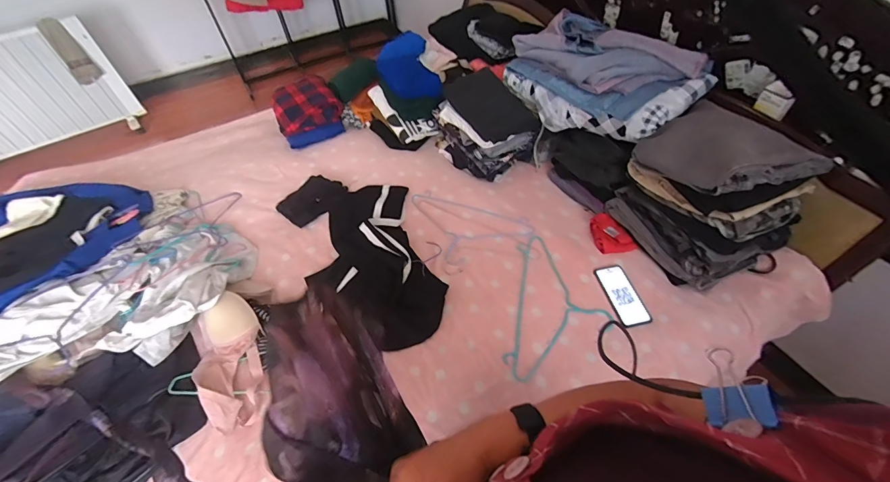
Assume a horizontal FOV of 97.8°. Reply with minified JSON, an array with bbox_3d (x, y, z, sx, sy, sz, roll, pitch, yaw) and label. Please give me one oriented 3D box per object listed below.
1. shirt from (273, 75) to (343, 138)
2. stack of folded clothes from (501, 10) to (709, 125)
[{"bbox_3d":[-0.534,-0.534,1.492,0.239,0.078,0.256,-20,52,-12],"label":"shirt"},{"bbox_3d":[0.449,-0.507,1.109,0.340,0.133,0.473,-34,56,-12],"label":"stack of folded clothes"}]

